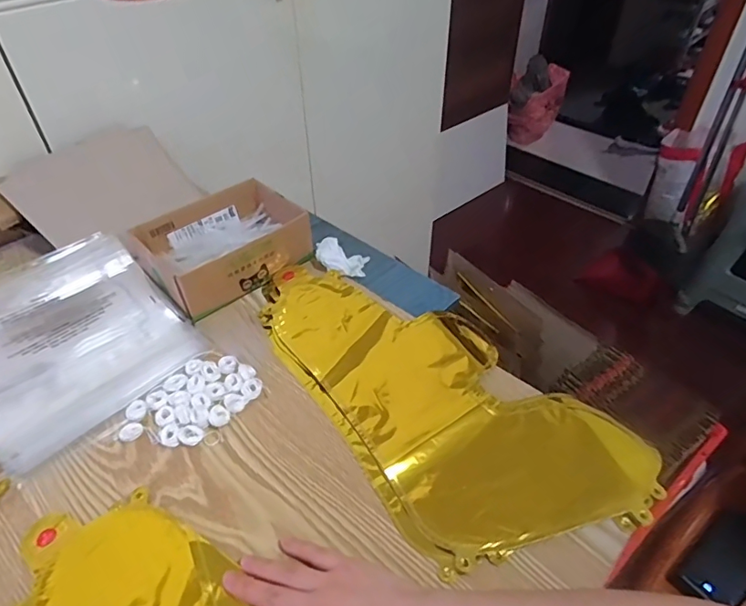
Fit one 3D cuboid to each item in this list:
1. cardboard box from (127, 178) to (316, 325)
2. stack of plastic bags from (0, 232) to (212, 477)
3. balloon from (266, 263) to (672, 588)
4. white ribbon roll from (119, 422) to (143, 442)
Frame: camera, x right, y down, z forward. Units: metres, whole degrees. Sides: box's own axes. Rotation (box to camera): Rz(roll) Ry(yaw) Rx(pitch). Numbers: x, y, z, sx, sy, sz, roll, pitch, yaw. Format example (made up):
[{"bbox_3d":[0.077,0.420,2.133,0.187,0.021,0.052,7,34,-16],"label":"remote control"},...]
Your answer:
[{"bbox_3d":[-0.185,-0.075,0.638,0.178,0.060,0.142,-32,51,-29],"label":"cardboard box"},{"bbox_3d":[-0.346,0.029,0.569,0.285,0.017,0.221,33,53,31],"label":"stack of plastic bags"},{"bbox_3d":[0.044,0.083,0.514,0.218,0.014,0.425,-34,52,-30],"label":"balloon"},{"bbox_3d":[-0.227,0.120,0.480,0.020,0.006,0.018,-27,49,-26],"label":"white ribbon roll"}]

